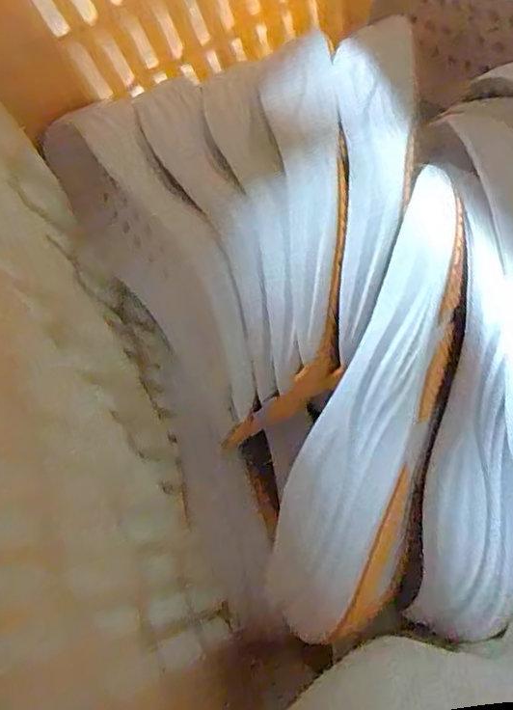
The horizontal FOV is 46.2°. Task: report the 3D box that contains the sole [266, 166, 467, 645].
[{"bbox_3d":[0.060,0.019,0.291,0.056,0.041,0.235,18,86,9],"label":"sole"}]

